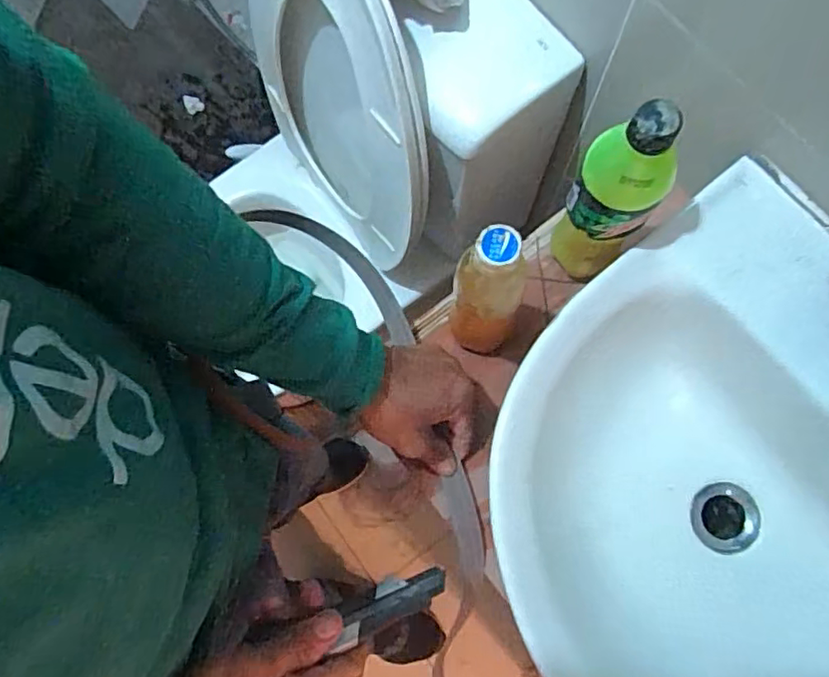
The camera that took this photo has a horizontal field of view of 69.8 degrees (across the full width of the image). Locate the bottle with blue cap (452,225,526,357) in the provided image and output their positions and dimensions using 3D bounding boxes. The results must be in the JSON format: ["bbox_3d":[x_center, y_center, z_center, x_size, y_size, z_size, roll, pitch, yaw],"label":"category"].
[{"bbox_3d":[0.058,-0.030,0.471,0.056,0.191,0.051,25,78,8],"label":"bottle with blue cap"}]

